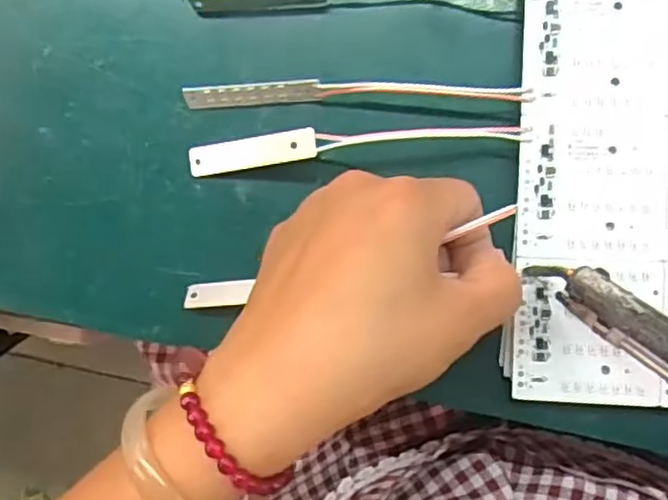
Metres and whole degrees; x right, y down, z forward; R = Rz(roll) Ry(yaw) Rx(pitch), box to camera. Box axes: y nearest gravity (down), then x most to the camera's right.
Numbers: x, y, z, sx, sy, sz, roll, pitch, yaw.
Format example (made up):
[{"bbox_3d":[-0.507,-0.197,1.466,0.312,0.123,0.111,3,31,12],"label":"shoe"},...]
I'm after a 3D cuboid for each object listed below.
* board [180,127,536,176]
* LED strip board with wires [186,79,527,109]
[{"bbox_3d":[0.007,-0.045,0.283,0.141,0.015,0.013,-5,90,7],"label":"board"},{"bbox_3d":[0.008,-0.066,0.285,0.142,0.009,0.010,1,91,7],"label":"LED strip board with wires"}]

